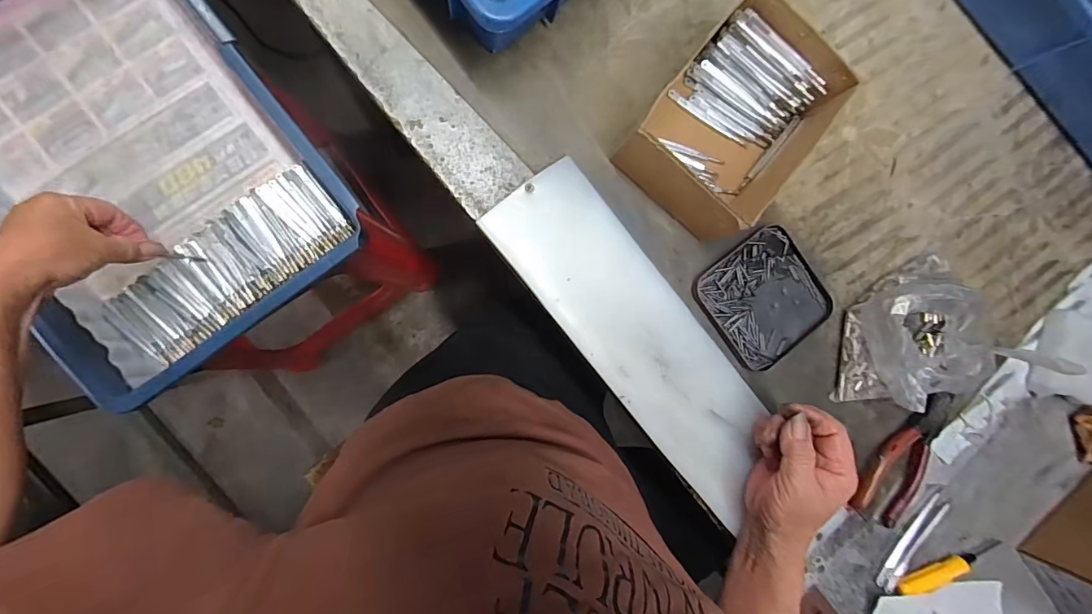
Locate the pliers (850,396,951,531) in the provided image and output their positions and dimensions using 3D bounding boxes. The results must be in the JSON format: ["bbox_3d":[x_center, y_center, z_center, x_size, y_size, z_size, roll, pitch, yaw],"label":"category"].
[{"bbox_3d":[0.324,0.134,0.411,0.046,0.019,0.124,27,87,-8],"label":"pliers"}]

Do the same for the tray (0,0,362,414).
[{"bbox_3d":[-0.409,-0.164,0.445,0.278,0.089,0.433,-36,97,-5],"label":"tray"}]

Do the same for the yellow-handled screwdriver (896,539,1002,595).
[{"bbox_3d":[0.367,0.238,0.416,0.103,0.016,0.020,-19,95,-7],"label":"yellow-handled screwdriver"}]

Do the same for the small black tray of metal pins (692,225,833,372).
[{"bbox_3d":[0.194,-0.007,0.407,0.105,0.013,0.105,-38,97,-5],"label":"small black tray of metal pins"}]

